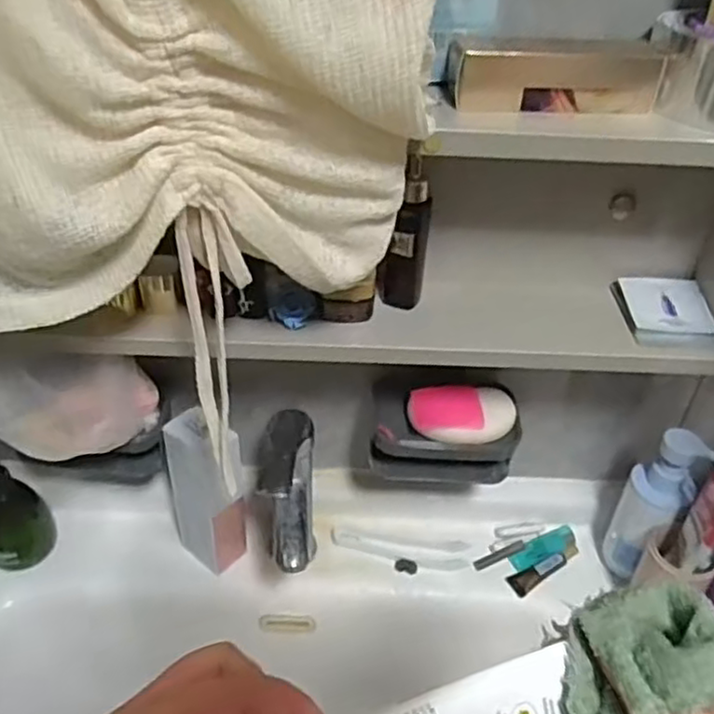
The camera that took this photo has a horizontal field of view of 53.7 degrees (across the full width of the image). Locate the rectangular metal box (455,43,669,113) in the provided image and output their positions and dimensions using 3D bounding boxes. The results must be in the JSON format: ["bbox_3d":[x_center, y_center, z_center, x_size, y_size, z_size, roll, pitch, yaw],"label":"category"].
[{"bbox_3d":[0.127,-0.178,0.446,0.129,0.035,0.028,-1,40,-5],"label":"rectangular metal box"}]

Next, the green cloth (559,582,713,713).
[{"bbox_3d":[0.089,0.145,0.269,0.053,0.133,0.032,36,9,34],"label":"green cloth"}]

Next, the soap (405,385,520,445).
[{"bbox_3d":[0.094,0.053,0.627,0.093,0.026,0.056,-6,60,-7],"label":"soap"}]

